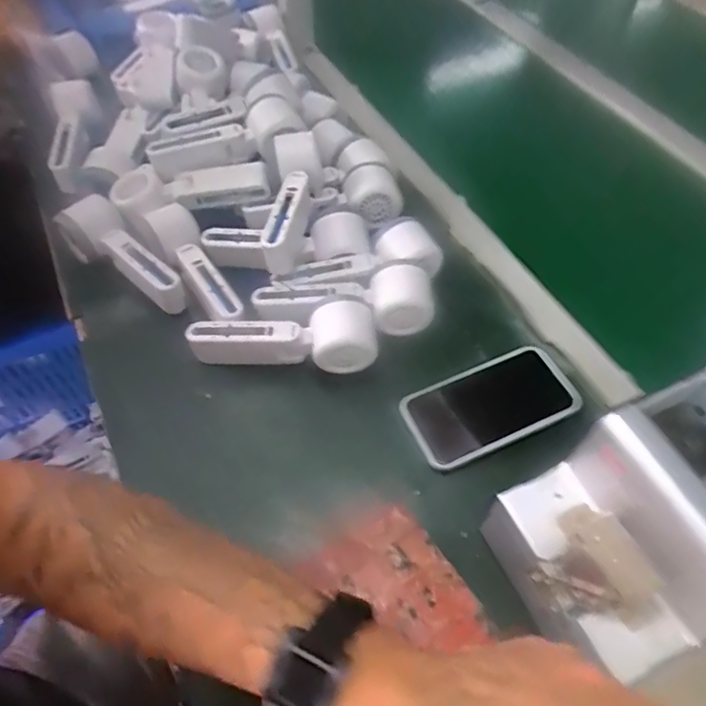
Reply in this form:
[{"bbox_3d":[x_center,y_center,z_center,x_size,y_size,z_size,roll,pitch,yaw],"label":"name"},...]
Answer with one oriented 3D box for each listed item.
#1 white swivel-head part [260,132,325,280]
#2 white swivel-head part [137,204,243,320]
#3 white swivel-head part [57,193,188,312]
[{"bbox_3d":[-0.061,-0.152,0.550,0.056,0.059,0.150,3,55,3],"label":"white swivel-head part"},{"bbox_3d":[-0.155,-0.085,0.534,0.048,0.035,0.145,-33,75,-20],"label":"white swivel-head part"},{"bbox_3d":[-0.234,-0.092,0.549,0.057,0.057,0.149,-37,63,-22],"label":"white swivel-head part"}]

